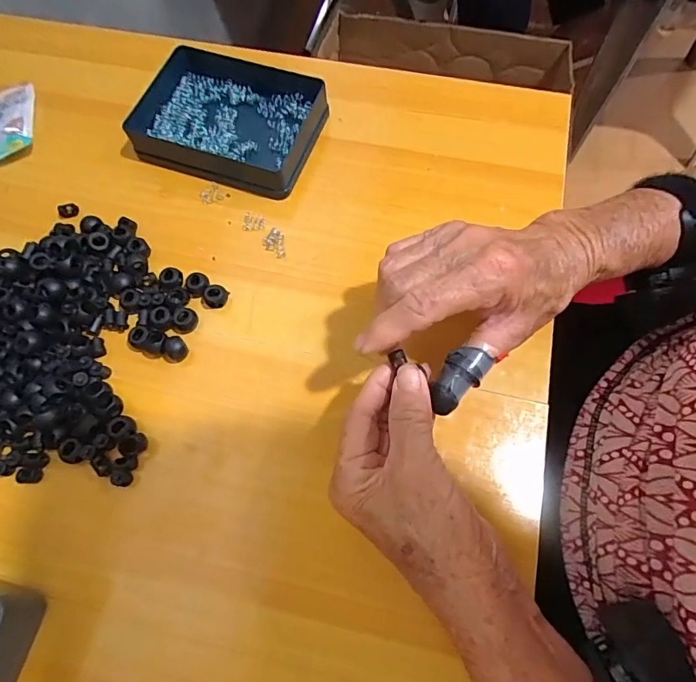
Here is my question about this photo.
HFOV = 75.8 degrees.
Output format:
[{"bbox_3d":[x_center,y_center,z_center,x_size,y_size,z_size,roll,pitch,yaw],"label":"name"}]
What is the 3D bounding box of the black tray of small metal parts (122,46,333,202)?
[{"bbox_3d":[-0.106,-0.197,0.394,0.164,0.032,0.117,21,71,10],"label":"black tray of small metal parts"}]

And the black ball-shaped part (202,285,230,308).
[{"bbox_3d":[-0.101,-0.034,0.343,0.017,0.013,0.015,-4,69,1],"label":"black ball-shaped part"}]

